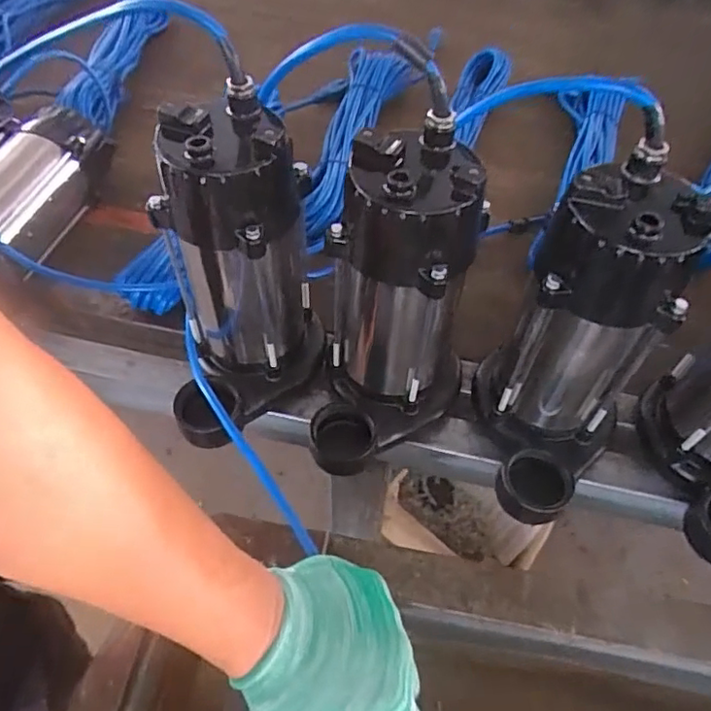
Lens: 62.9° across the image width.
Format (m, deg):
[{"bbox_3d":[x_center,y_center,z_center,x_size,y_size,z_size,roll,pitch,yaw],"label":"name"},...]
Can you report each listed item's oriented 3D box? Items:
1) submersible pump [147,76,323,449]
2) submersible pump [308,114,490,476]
[{"bbox_3d":[-0.090,-0.047,0.445,0.115,0.246,0.151,-3,56,-4],"label":"submersible pump"},{"bbox_3d":[0.030,-0.021,0.431,0.116,0.241,0.147,6,56,3],"label":"submersible pump"}]

